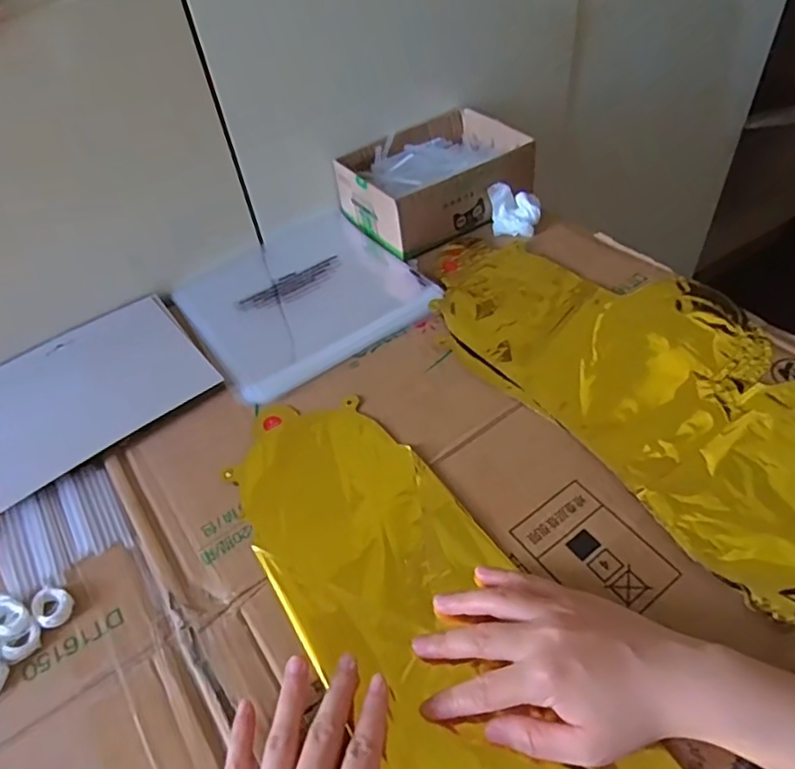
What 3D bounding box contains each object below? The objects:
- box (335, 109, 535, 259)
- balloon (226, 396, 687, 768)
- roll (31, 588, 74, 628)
[{"bbox_3d":[0.040,-0.234,0.665,0.189,0.064,0.147,-28,51,-17],"label":"box"},{"bbox_3d":[0.023,0.155,0.364,0.132,0.015,0.413,-30,54,-19],"label":"balloon"},{"bbox_3d":[-0.227,0.145,0.391,0.022,0.006,0.027,-35,54,-23],"label":"roll"}]

